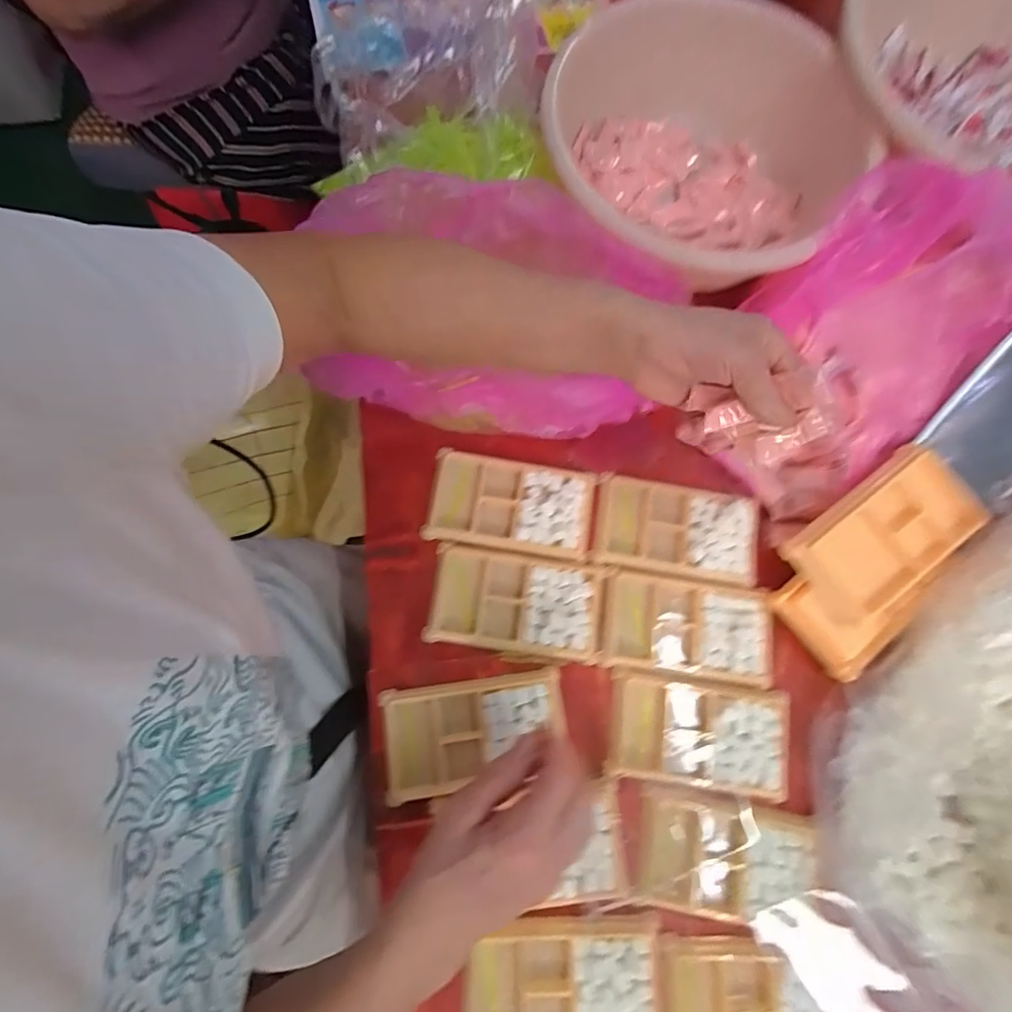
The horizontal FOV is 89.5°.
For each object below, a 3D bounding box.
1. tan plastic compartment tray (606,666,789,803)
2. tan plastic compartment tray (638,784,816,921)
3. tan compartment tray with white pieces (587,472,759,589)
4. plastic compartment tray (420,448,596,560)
[{"bbox_3d":[0.151,0.177,0.397,0.134,0.013,0.076,10,75,0],"label":"tan plastic compartment tray"},{"bbox_3d":[0.161,0.257,0.371,0.128,0.015,0.077,10,75,0],"label":"tan plastic compartment tray"},{"bbox_3d":[0.145,0.021,0.433,0.136,0.012,0.076,11,75,0],"label":"tan compartment tray with white pieces"},{"bbox_3d":[0.004,-0.002,0.435,0.138,0.011,0.074,9,75,0],"label":"plastic compartment tray"}]

